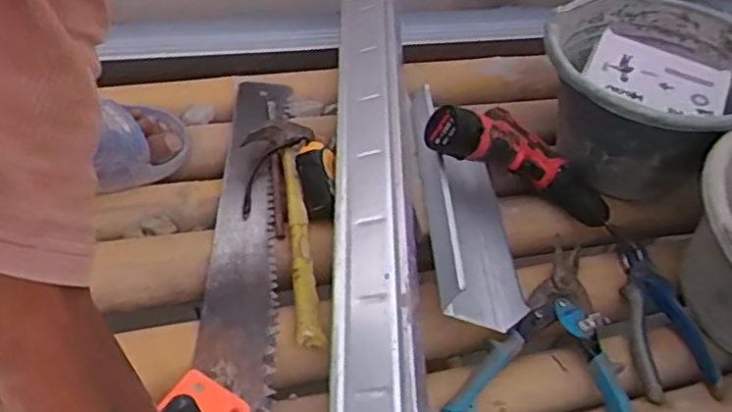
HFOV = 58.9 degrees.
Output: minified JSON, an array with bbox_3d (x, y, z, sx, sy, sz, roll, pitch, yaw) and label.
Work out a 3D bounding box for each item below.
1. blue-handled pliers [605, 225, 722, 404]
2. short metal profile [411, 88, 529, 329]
[{"bbox_3d":[0.319,0.119,0.697,0.096,0.048,0.190,4,51,-3],"label":"blue-handled pliers"},{"bbox_3d":[0.099,-0.006,0.708,0.086,0.058,0.306,0,51,-6],"label":"short metal profile"}]

